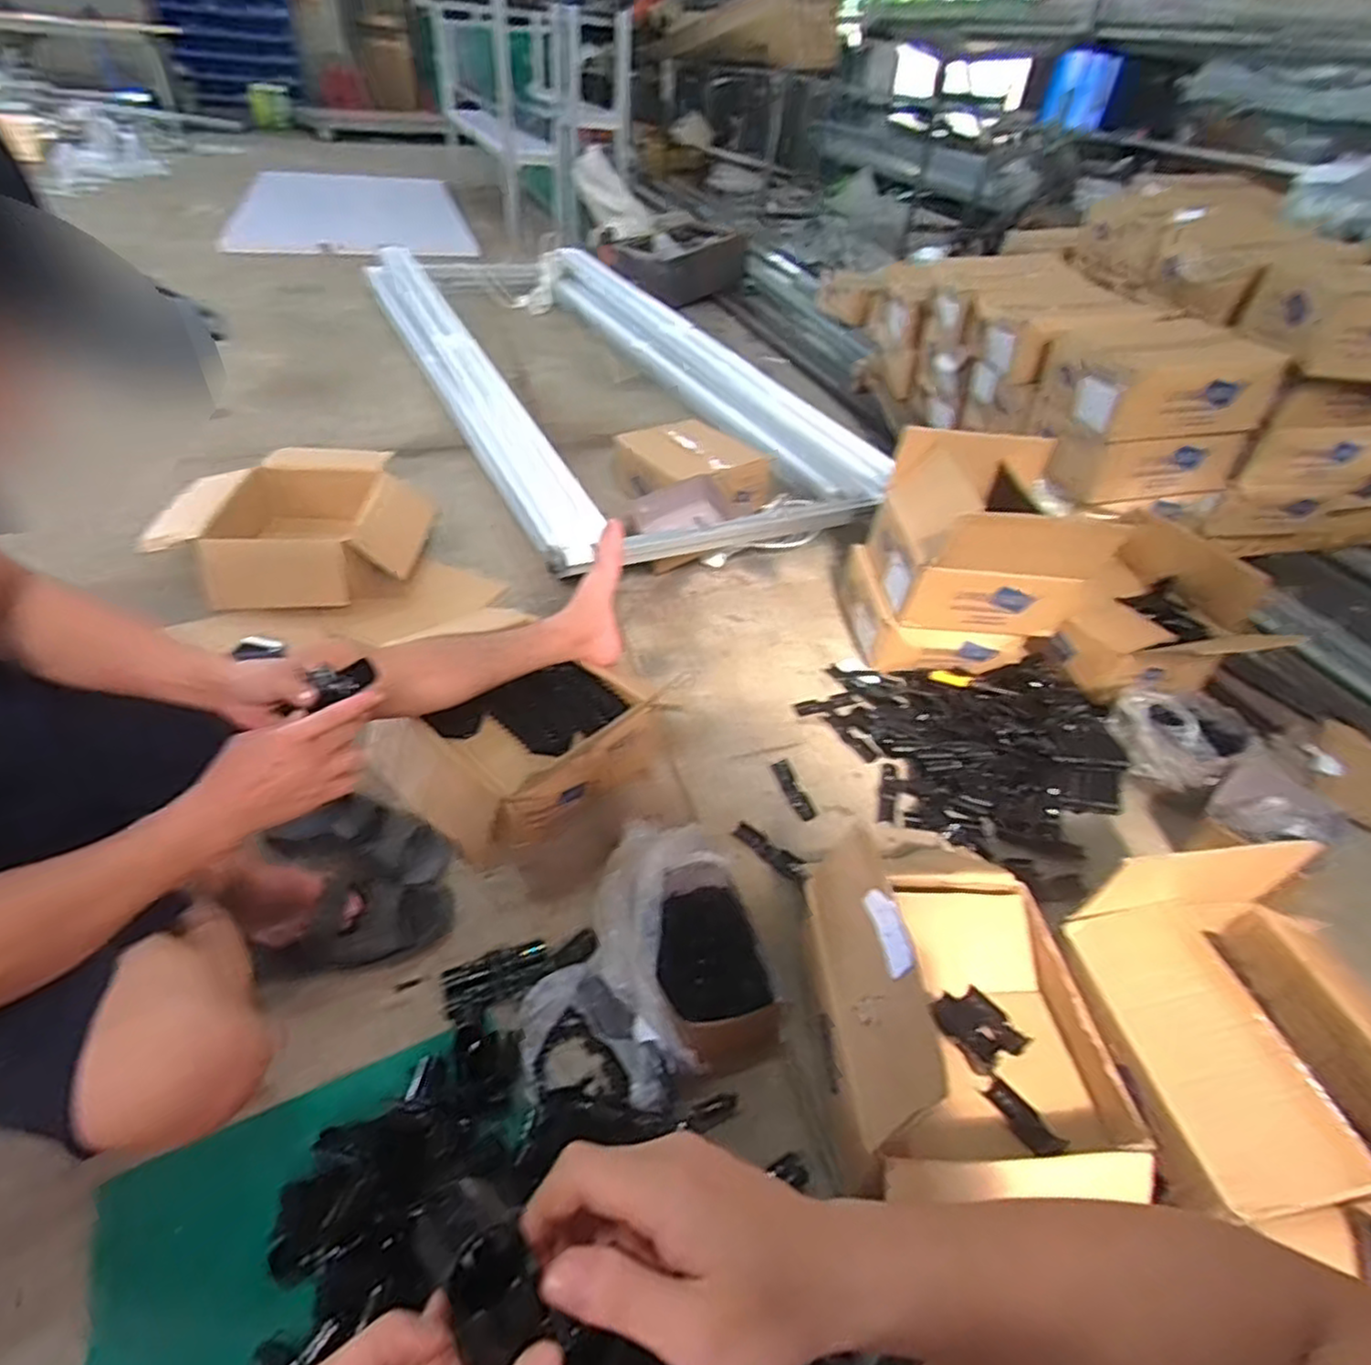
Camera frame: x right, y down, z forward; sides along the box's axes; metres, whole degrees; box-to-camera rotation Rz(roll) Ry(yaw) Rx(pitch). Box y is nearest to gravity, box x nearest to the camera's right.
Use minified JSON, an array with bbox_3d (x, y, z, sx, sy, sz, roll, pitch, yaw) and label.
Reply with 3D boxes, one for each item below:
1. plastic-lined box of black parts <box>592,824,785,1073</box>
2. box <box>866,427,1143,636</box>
[{"bbox_3d":[-0.013,0.322,0.929,0.202,0.119,0.317,-15,45,-23],"label":"plastic-lined box of black parts"},{"bbox_3d":[0.575,-0.273,1.420,0.355,0.305,0.310,3,41,-3],"label":"box"}]

